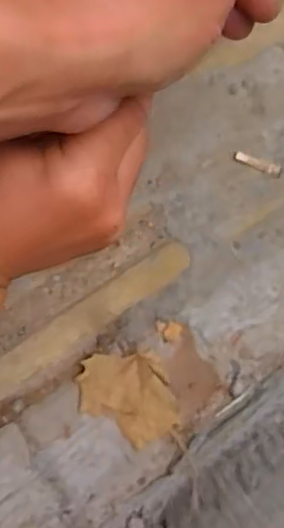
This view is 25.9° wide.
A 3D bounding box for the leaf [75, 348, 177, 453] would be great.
[{"bbox_3d":[-0.012,0.108,0.489,0.074,0.011,0.071,-6,80,-2],"label":"leaf"}]

